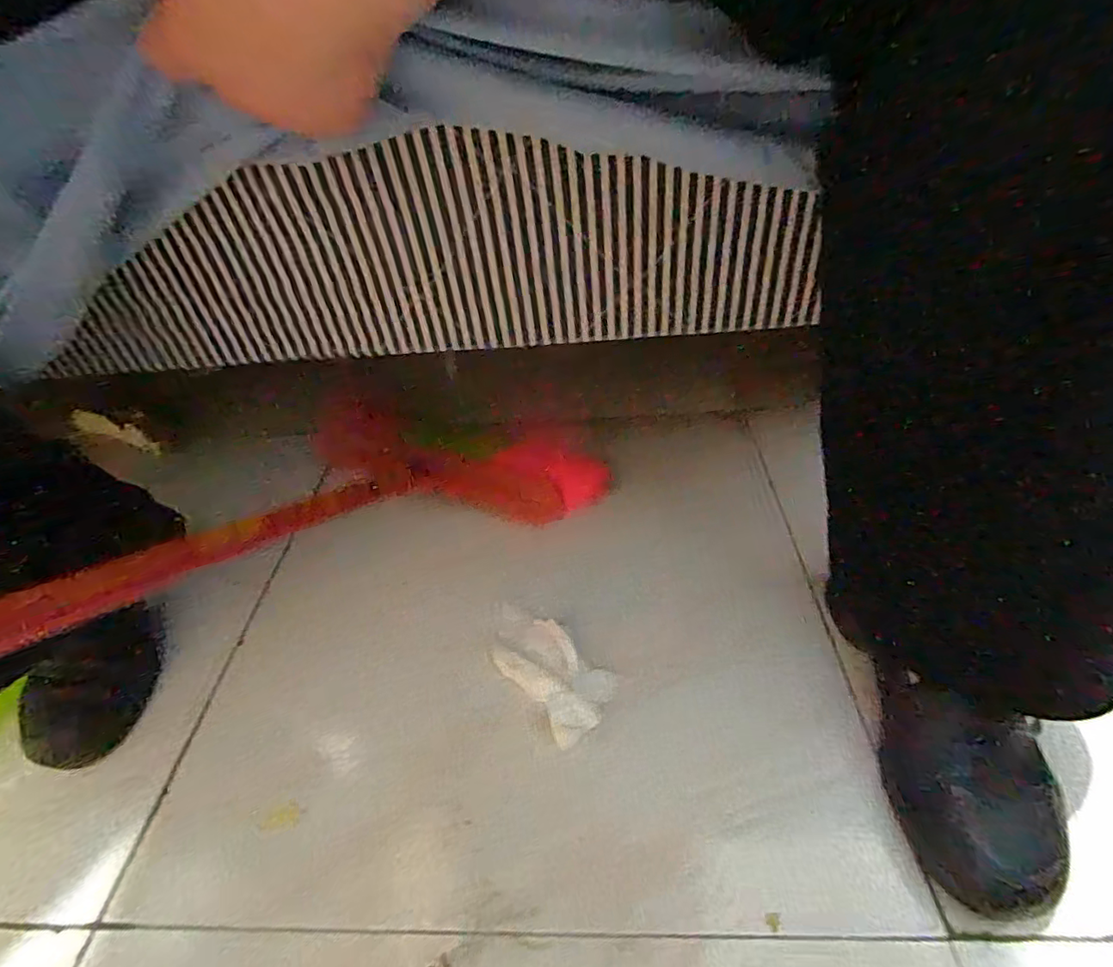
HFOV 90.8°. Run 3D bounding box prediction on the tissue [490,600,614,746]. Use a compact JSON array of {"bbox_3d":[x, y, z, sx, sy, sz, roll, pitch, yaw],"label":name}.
[{"bbox_3d":[-0.009,0.139,0.423,0.054,0.020,0.120,-30,47,-27],"label":"tissue"}]

